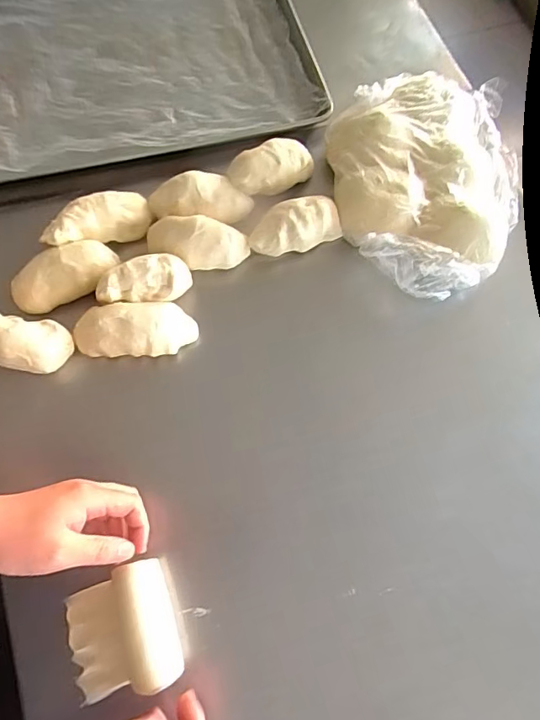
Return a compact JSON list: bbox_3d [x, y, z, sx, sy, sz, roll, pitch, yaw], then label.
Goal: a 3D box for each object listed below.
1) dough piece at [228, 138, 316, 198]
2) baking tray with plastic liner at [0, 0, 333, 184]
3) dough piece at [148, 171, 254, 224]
[{"bbox_3d":[0.001,-0.251,0.628,0.118,0.051,0.061,-26,75,-10],"label":"dough piece"},{"bbox_3d":[-0.249,-0.446,0.696,0.580,0.040,0.395,-15,73,-7],"label":"baking tray with plastic liner"},{"bbox_3d":[-0.088,-0.203,0.614,0.131,0.051,0.069,-6,72,-4],"label":"dough piece"}]

